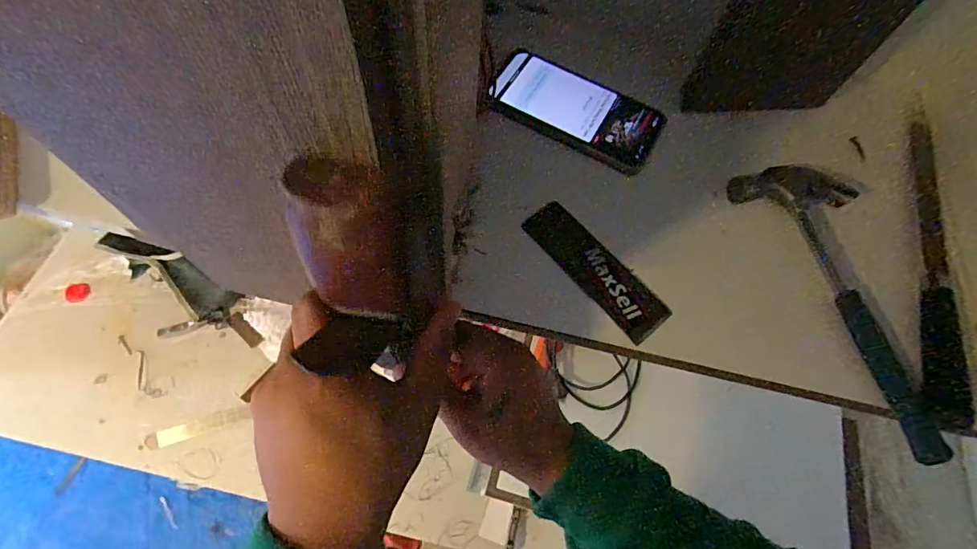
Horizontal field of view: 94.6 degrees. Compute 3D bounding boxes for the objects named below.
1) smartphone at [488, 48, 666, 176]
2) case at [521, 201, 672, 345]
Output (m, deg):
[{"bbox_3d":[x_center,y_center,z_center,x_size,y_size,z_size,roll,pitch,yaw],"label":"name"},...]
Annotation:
[{"bbox_3d":[0.082,-0.158,0.427,0.161,0.013,0.081,30,66,9],"label":"smartphone"},{"bbox_3d":[0.086,-0.006,0.367,0.040,0.007,0.134,-36,73,-19],"label":"case"}]

